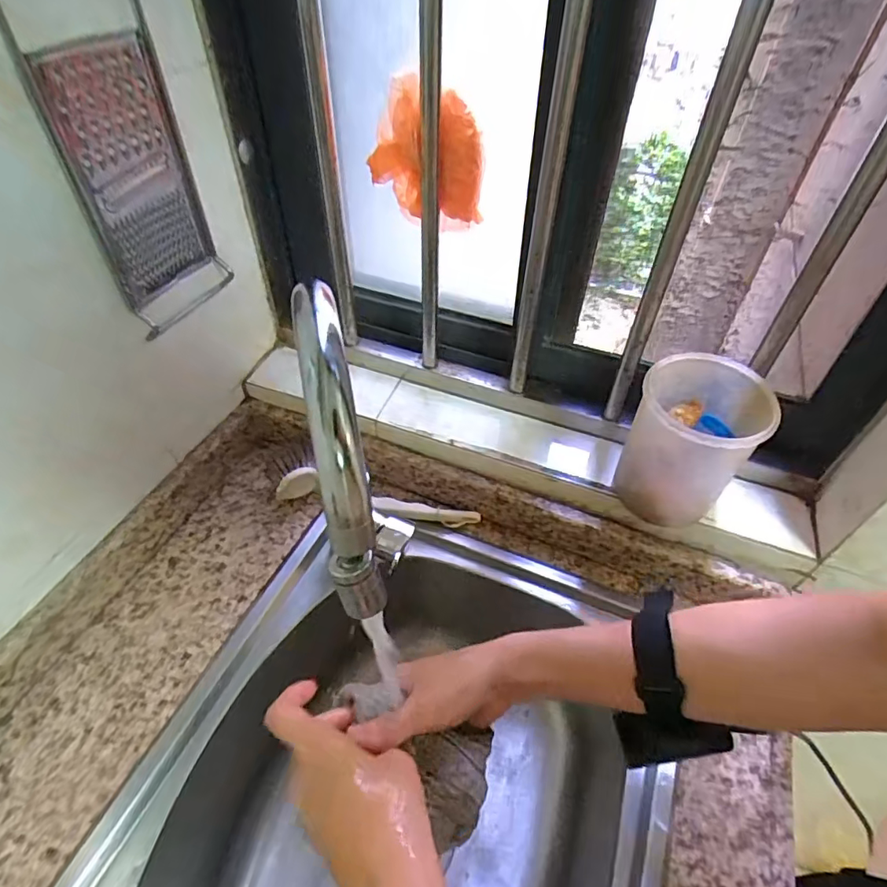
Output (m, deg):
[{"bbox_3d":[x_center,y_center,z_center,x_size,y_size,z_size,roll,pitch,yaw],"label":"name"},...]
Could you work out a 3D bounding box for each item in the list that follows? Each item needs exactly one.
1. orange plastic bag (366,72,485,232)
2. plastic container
[{"bbox_3d":[-0.015,-0.243,0.452,0.095,0.111,0.043,7,48,4],"label":"orange plastic bag"},{"bbox_3d":[0.207,0.006,0.456,0.093,0.133,0.102,18,49,13],"label":"plastic container"}]

